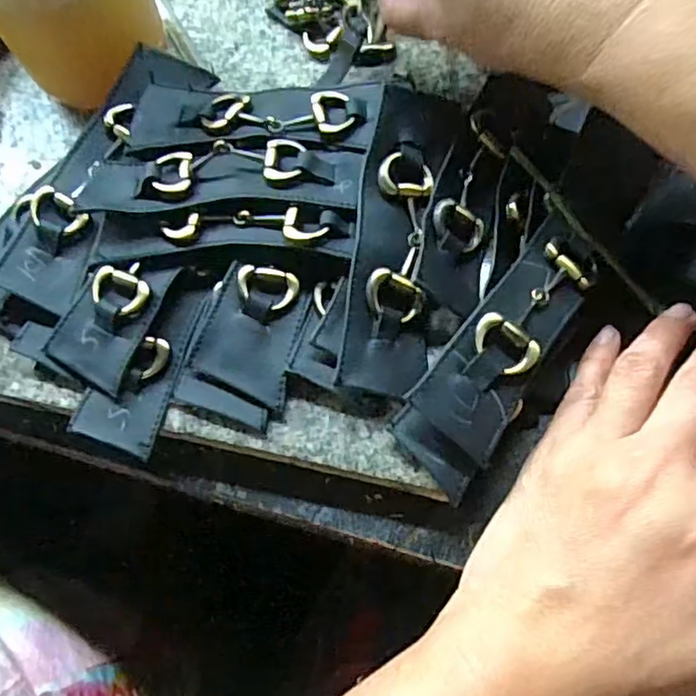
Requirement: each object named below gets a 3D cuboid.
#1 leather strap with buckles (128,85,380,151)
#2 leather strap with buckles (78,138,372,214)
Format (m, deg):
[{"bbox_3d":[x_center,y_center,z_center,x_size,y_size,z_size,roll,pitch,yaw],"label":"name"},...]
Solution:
[{"bbox_3d":[-0.042,-0.106,0.292,0.110,0.010,0.032,0,69,7],"label":"leather strap with buckles"},{"bbox_3d":[-0.055,-0.077,0.280,0.119,0.008,0.038,-2,68,6],"label":"leather strap with buckles"}]

